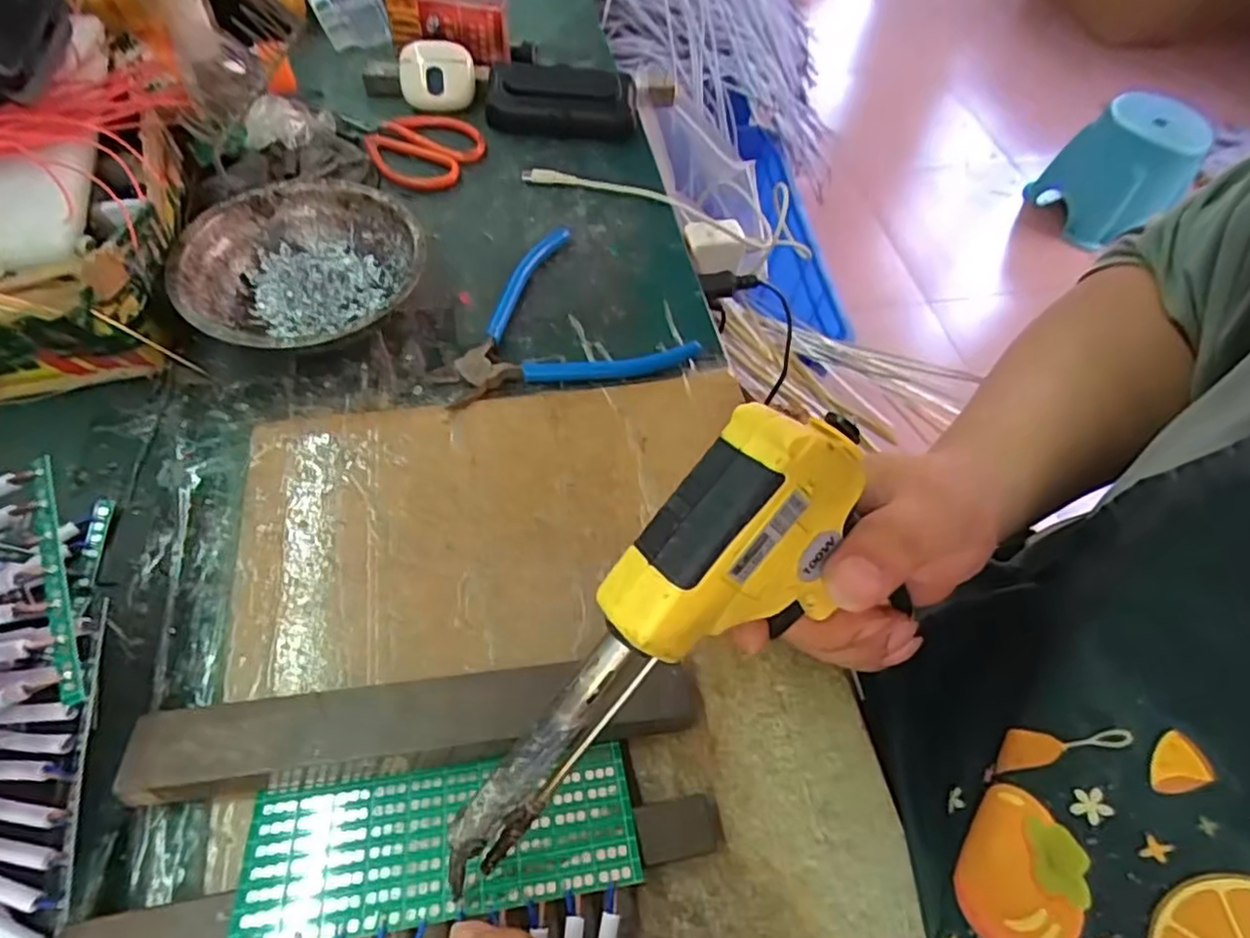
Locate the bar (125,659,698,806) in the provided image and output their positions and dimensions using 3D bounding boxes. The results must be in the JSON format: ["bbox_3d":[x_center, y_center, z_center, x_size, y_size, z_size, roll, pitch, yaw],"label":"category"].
[{"bbox_3d":[-0.074,0.100,0.264,0.210,0.025,0.035,-5,58,-8],"label":"bar"}]

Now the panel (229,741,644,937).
[{"bbox_3d":[-0.064,0.132,0.240,0.134,0.004,0.050,-6,45,-8],"label":"panel"}]

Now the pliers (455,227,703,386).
[{"bbox_3d":[-0.033,-0.102,0.403,0.133,0.011,0.120,-7,59,-9],"label":"pliers"}]

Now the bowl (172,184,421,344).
[{"bbox_3d":[-0.175,-0.105,0.375,0.122,0.040,0.122,-22,62,-18],"label":"bowl"}]

